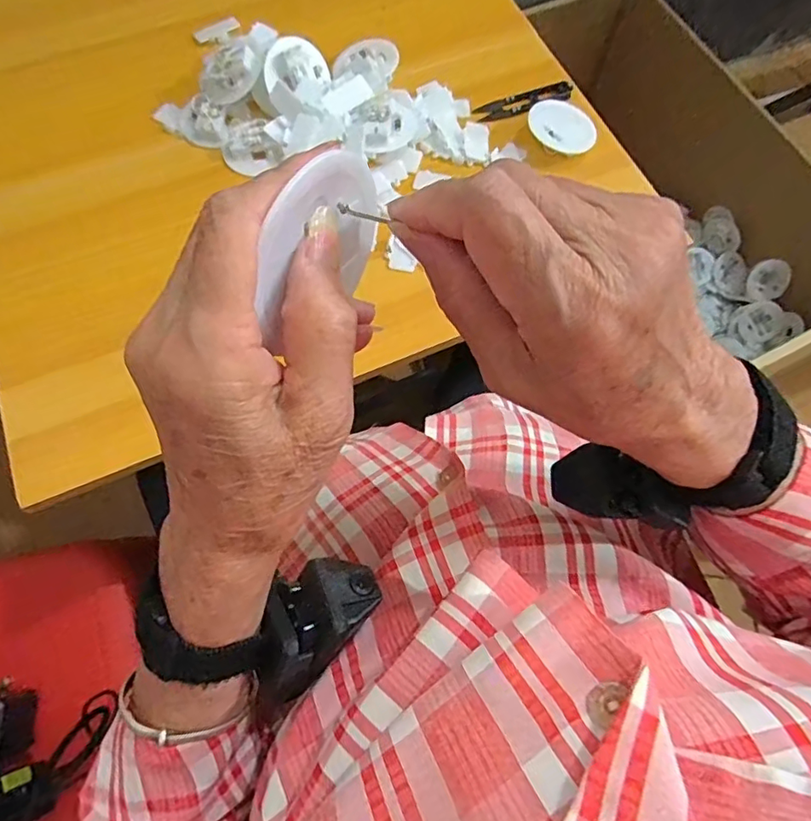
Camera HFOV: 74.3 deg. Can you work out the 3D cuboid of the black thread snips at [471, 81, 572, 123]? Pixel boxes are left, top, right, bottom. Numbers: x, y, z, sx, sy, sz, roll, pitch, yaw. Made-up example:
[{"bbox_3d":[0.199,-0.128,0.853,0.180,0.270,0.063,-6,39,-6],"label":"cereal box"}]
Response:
[{"bbox_3d":[0.119,-0.307,0.536,0.097,0.015,0.028,-15,70,-6],"label":"black thread snips"}]

